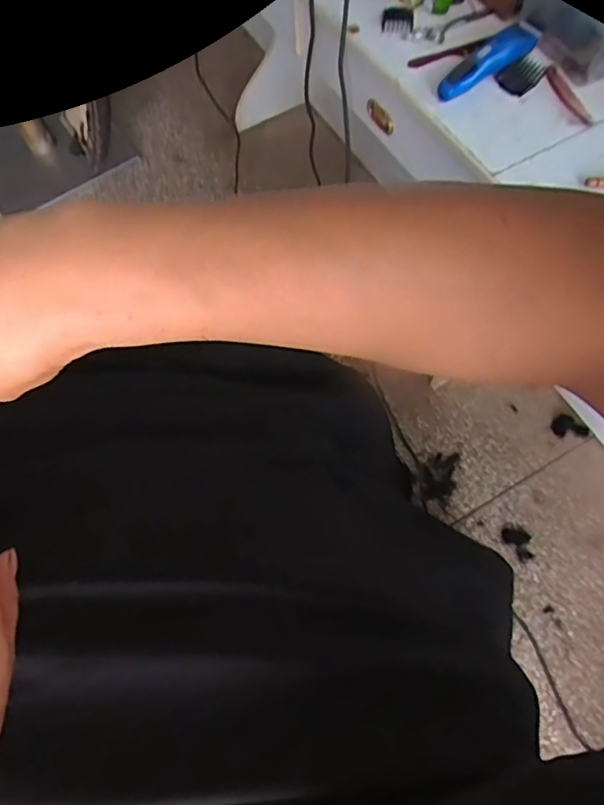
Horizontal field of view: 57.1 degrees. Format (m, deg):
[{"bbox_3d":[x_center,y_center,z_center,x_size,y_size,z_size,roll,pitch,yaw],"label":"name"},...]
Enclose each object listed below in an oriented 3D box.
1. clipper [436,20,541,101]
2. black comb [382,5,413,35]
[{"bbox_3d":[0.263,-0.490,0.782,0.167,0.051,0.043,-33,70,-12],"label":"clipper"},{"bbox_3d":[0.148,-0.592,0.859,0.047,0.020,0.034,8,67,5],"label":"black comb"}]

